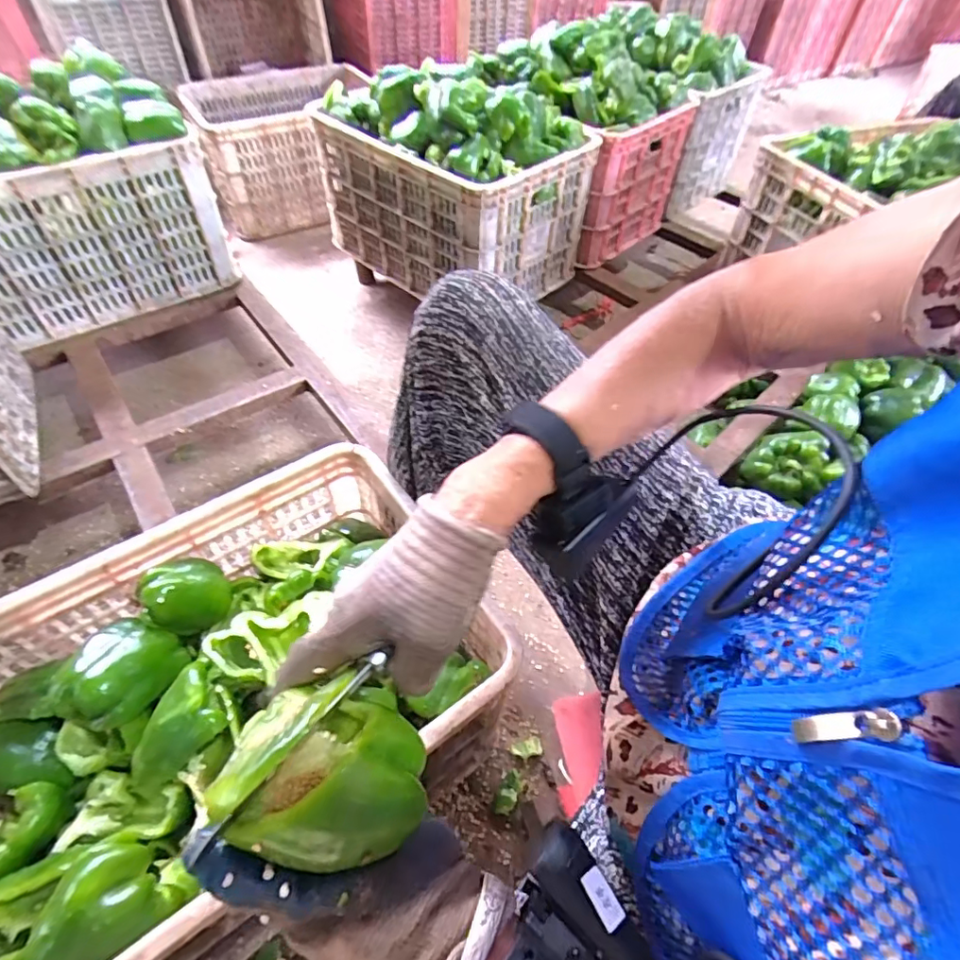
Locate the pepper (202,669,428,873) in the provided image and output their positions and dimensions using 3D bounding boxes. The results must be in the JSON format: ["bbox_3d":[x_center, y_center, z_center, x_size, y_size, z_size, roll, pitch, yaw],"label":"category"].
[{"bbox_3d":[-0.073,0.136,0.259,0.090,0.058,0.076,5,52,0],"label":"pepper"}]

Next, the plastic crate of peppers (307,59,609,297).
[{"bbox_3d":[-0.041,-0.631,1.109,0.447,0.344,0.365,38,59,22],"label":"plastic crate of peppers"}]

